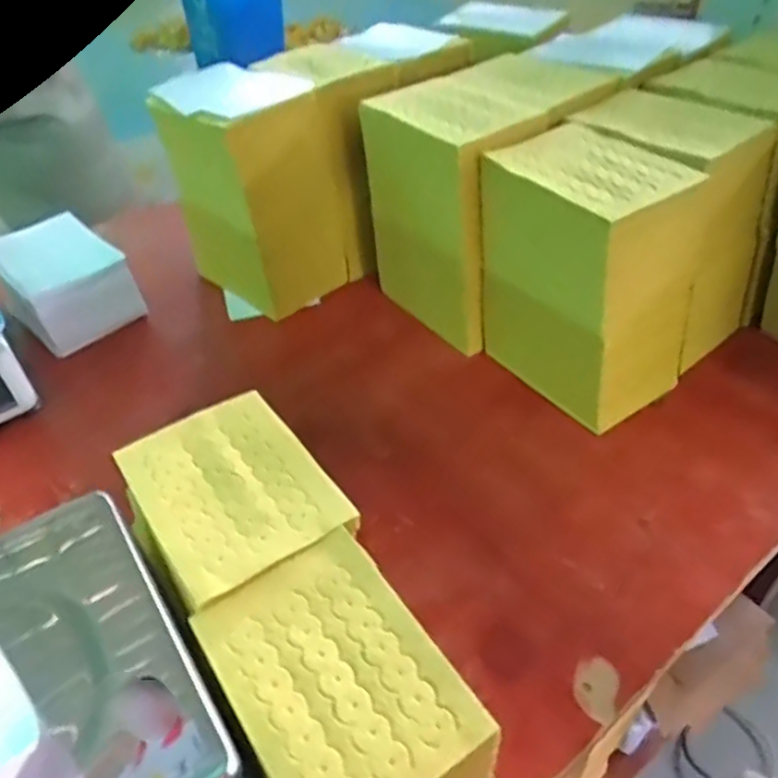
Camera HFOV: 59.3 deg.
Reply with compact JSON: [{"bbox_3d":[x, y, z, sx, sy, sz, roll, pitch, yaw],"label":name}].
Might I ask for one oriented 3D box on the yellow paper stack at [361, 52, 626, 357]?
[{"bbox_3d":[0.099,-0.205,0.750,0.179,0.237,0.164,-28,49,-26],"label":"yellow paper stack"}]

